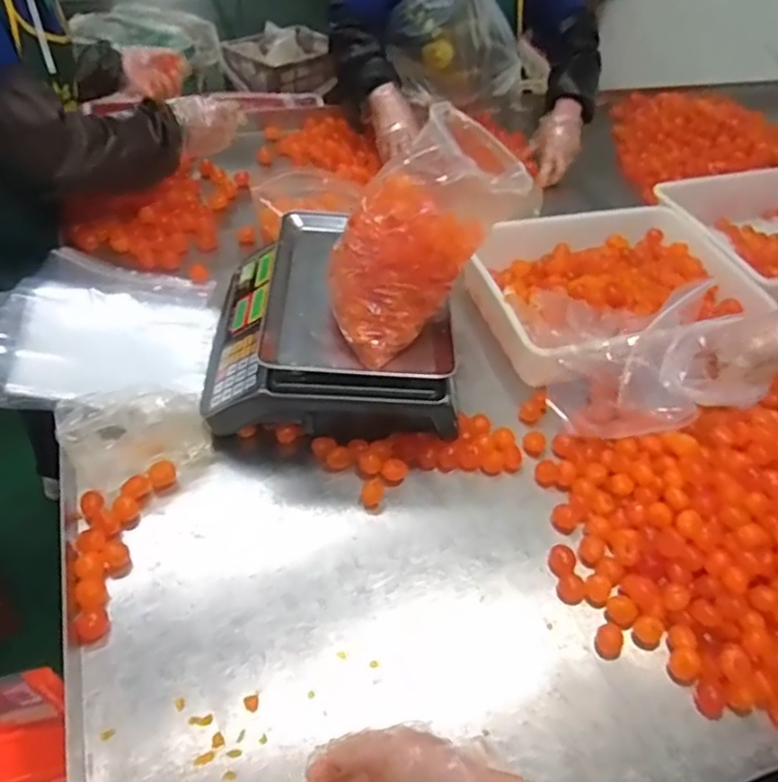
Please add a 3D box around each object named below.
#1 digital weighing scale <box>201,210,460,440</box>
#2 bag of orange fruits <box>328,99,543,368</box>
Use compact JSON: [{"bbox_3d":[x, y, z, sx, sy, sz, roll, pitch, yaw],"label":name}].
[{"bbox_3d":[-0.079,-0.105,0.923,0.326,0.103,0.330,2,46,-5],"label":"digital weighing scale"},{"bbox_3d":[0.046,-0.180,0.792,0.217,0.226,0.153,-27,55,-28],"label":"bag of orange fruits"}]

